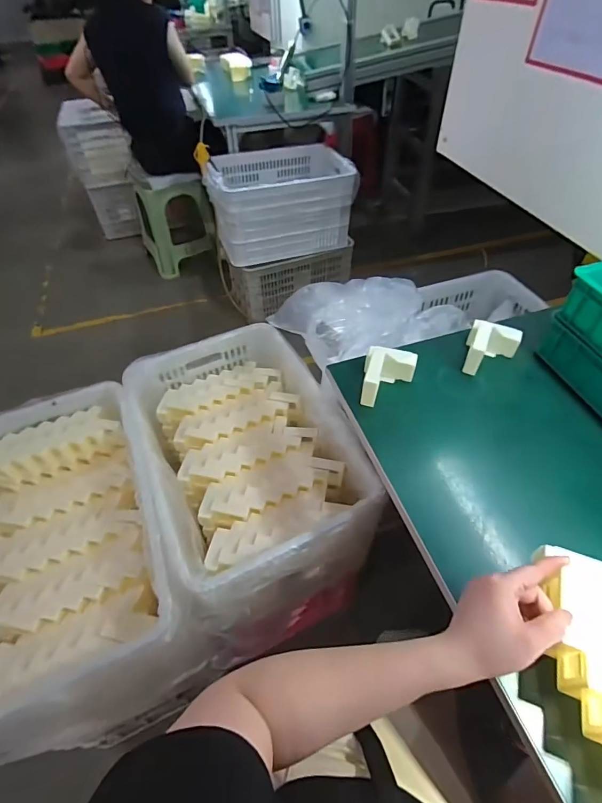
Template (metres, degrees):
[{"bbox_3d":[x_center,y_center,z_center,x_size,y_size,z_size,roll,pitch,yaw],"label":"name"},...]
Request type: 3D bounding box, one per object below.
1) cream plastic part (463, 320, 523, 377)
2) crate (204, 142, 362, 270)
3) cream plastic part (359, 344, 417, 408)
[{"bbox_3d":[0.311,-0.087,0.659,0.078,0.054,0.094,25,55,21],"label":"cream plastic part"},{"bbox_3d":[-0.098,-0.838,1.694,0.562,0.297,0.374,-15,51,-10],"label":"crate"},{"bbox_3d":[0.137,-0.040,0.623,0.074,0.058,0.095,12,51,12],"label":"cream plastic part"}]

